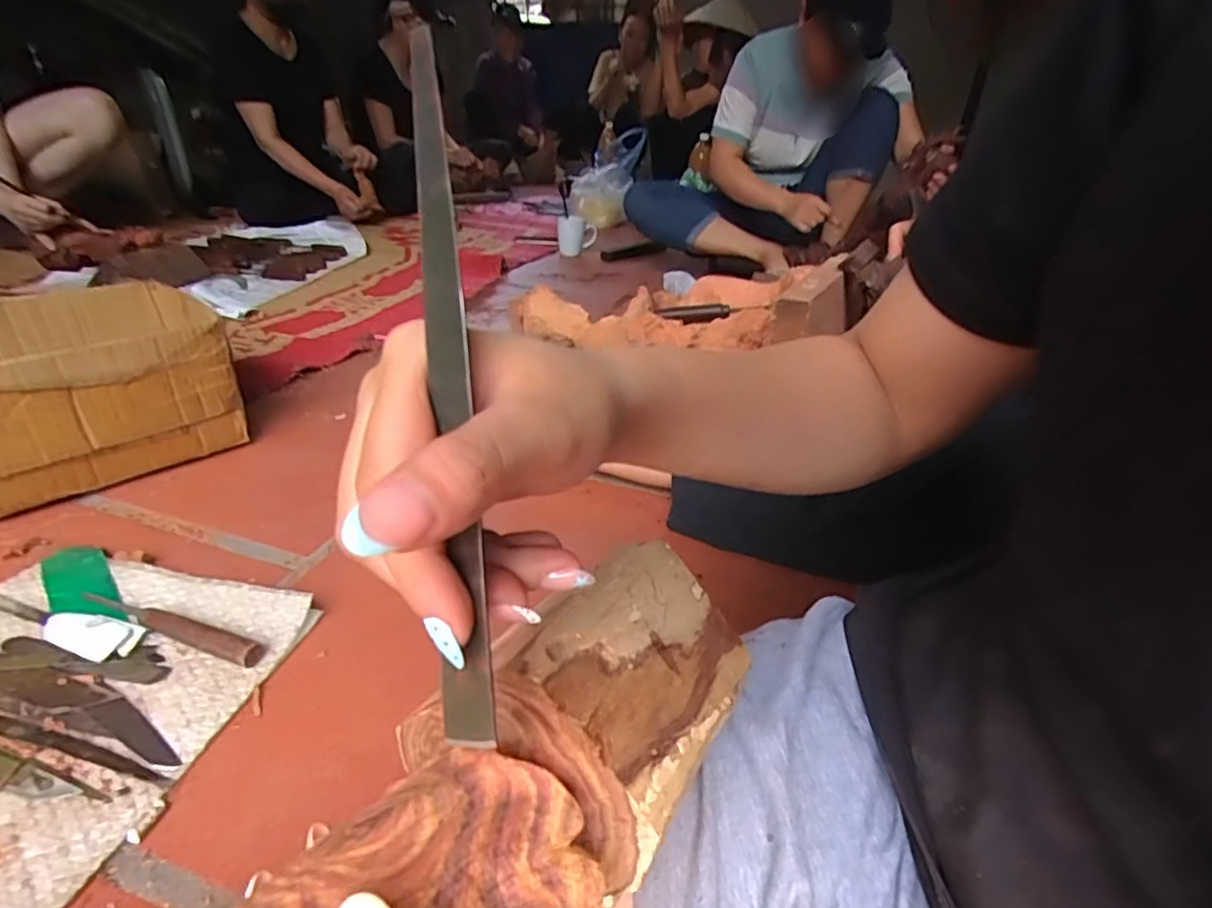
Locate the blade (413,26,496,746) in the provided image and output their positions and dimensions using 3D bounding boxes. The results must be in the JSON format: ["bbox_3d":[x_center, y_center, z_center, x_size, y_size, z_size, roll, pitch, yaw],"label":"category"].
[{"bbox_3d":[-0.042,-0.020,0.162,0.014,0.190,0.004,-6,-3,27],"label":"blade"}]

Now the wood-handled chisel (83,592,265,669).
[{"bbox_3d":[-0.354,0.134,0.490,0.181,0.023,0.018,14,31,15],"label":"wood-handled chisel"}]

